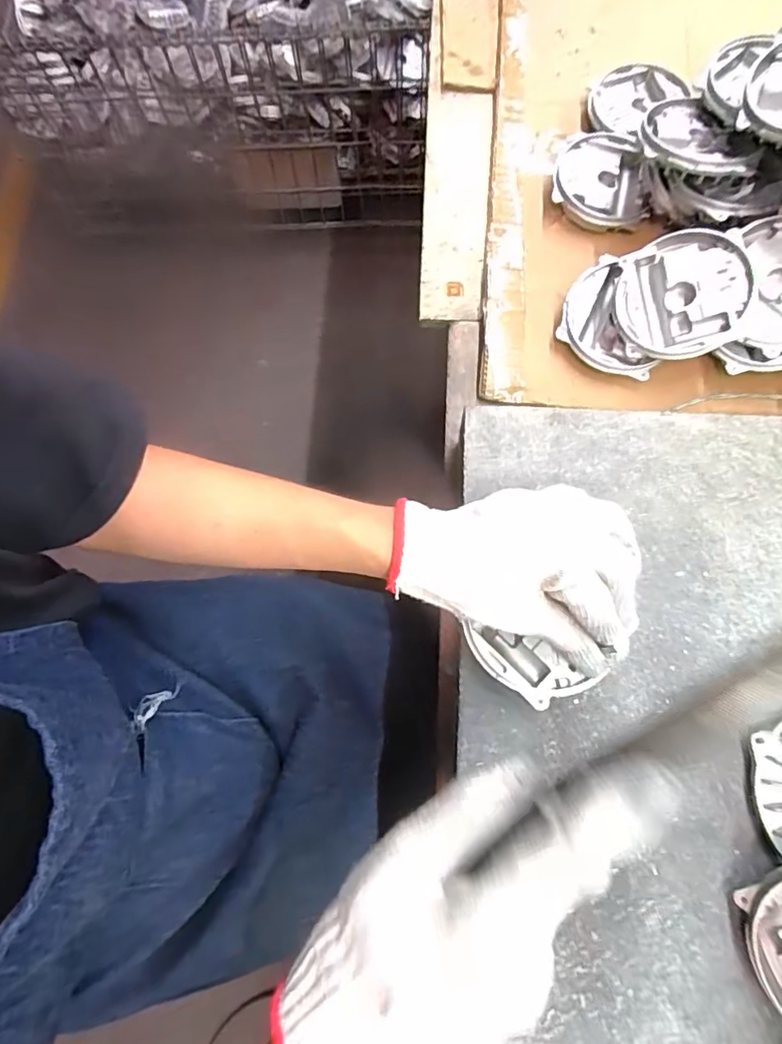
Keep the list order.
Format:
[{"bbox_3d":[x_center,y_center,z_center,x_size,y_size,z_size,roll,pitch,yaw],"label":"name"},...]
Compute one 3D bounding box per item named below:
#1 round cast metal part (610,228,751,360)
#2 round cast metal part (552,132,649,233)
[{"bbox_3d":[0.257,-0.198,0.458,0.105,0.022,0.105,0,90,23],"label":"round cast metal part"},{"bbox_3d":[0.220,-0.356,0.544,0.094,0.023,0.107,8,74,4],"label":"round cast metal part"}]

